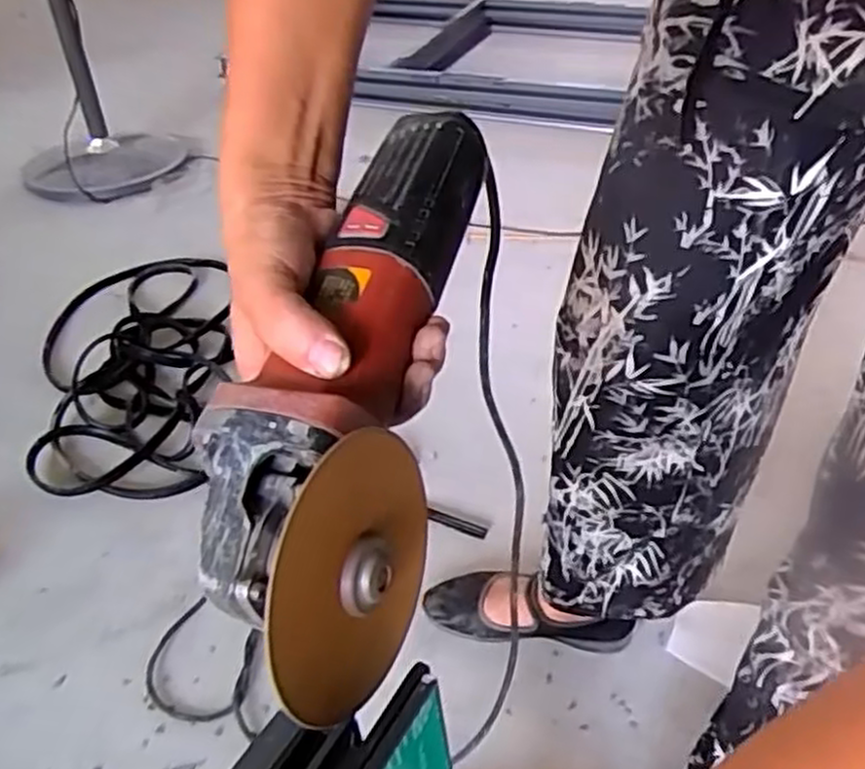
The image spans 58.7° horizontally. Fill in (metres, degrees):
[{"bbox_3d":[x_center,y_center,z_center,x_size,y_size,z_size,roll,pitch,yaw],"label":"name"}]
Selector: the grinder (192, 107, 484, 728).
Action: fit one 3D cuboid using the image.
[{"bbox_3d":[-0.033,-0.011,0.325,0.081,0.087,0.272,7,59,12],"label":"grinder"}]

